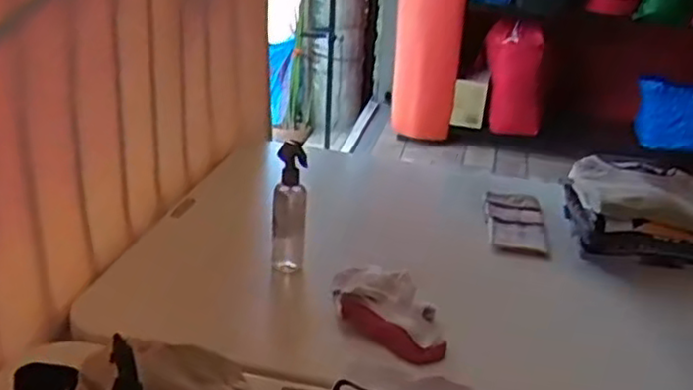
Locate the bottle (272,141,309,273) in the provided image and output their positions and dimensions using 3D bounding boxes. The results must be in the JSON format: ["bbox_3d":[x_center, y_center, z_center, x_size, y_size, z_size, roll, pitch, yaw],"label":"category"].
[{"bbox_3d":[-0.086,0.013,1.112,0.046,0.204,0.051,2,26,-5],"label":"bottle"}]

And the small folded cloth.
[{"bbox_3d":[0.306,0.052,1.316,0.100,0.026,0.213,6,26,4],"label":"small folded cloth"}]

